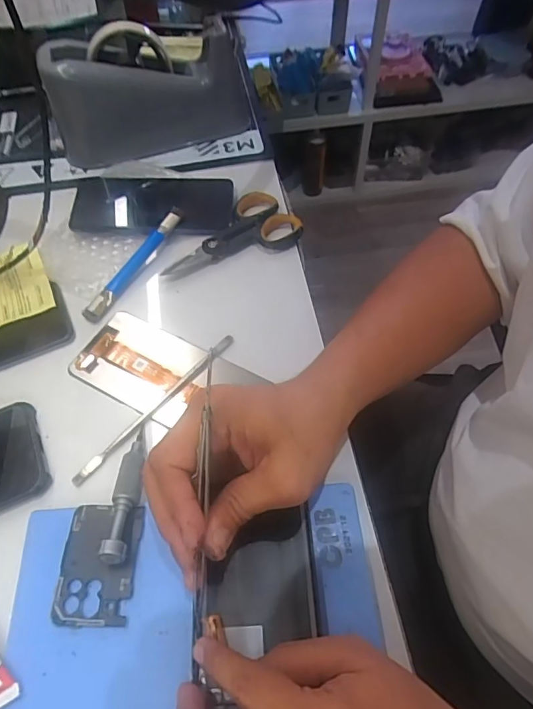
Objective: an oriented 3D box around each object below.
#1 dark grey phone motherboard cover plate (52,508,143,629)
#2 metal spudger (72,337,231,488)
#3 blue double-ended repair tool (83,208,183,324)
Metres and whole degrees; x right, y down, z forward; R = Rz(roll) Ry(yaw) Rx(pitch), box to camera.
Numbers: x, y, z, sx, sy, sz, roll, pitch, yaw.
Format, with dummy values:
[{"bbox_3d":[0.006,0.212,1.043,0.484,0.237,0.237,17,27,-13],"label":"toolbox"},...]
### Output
[{"bbox_3d":[-0.107,0.133,0.303,0.046,0.006,0.070,-1,58,2],"label":"dark grey phone motherboard cover plate"},{"bbox_3d":[-0.083,0.038,0.366,0.009,0.005,0.161,35,65,22],"label":"metal spudger"},{"bbox_3d":[-0.121,-0.087,0.437,0.016,0.016,0.137,26,62,17],"label":"blue double-ended repair tool"}]

